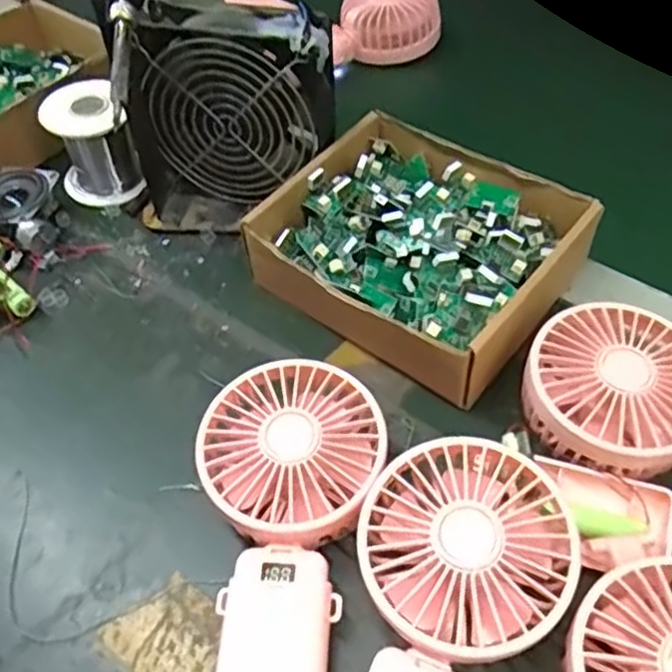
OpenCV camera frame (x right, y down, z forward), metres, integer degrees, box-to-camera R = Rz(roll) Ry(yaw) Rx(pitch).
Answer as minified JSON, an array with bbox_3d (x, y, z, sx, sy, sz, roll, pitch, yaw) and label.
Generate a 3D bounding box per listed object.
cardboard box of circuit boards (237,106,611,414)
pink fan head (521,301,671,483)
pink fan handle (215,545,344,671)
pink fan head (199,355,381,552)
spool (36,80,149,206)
[{"bbox_3d":[0.050,-0.051,0.427,0.173,0.050,0.153,29,60,25],"label":"cardboard box of circuit boards"},{"bbox_3d":[0.139,0.028,0.356,0.086,0.041,0.086,-2,52,3],"label":"pink fan head"},{"bbox_3d":[-0.026,0.139,0.294,0.048,0.030,0.092,2,53,7],"label":"pink fan handle"},{"bbox_3d":[-0.020,0.059,0.346,0.082,0.046,0.087,-2,52,3],"label":"pink fan head"},{"bbox_3d":[-0.171,-0.134,0.495,0.055,0.065,0.055,-22,54,-12],"label":"spool"}]

